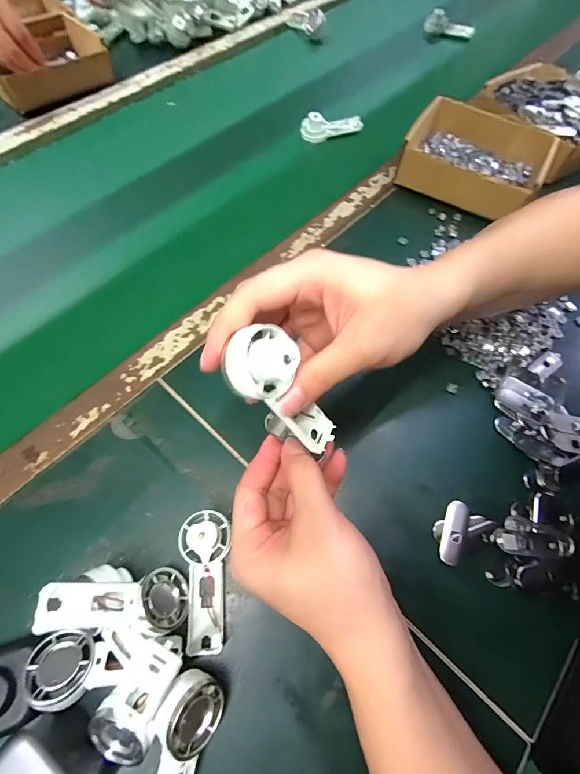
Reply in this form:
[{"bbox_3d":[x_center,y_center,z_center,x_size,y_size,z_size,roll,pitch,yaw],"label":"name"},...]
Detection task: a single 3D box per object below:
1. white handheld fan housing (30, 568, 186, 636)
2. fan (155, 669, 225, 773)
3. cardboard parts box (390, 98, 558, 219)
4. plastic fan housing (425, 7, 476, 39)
[{"bbox_3d":[-0.110,0.140,0.227,0.093,0.019,0.035,26,57,-39],"label":"white handheld fan housing"},{"bbox_3d":[-0.071,0.232,0.216,0.035,0.033,0.091,16,66,6],"label":"fan"},{"bbox_3d":[0.245,-0.299,0.459,0.173,0.059,0.148,24,67,10],"label":"cardboard parts box"},{"bbox_3d":[0.308,-0.697,0.668,0.094,0.029,0.032,20,66,8],"label":"plastic fan housing"}]

